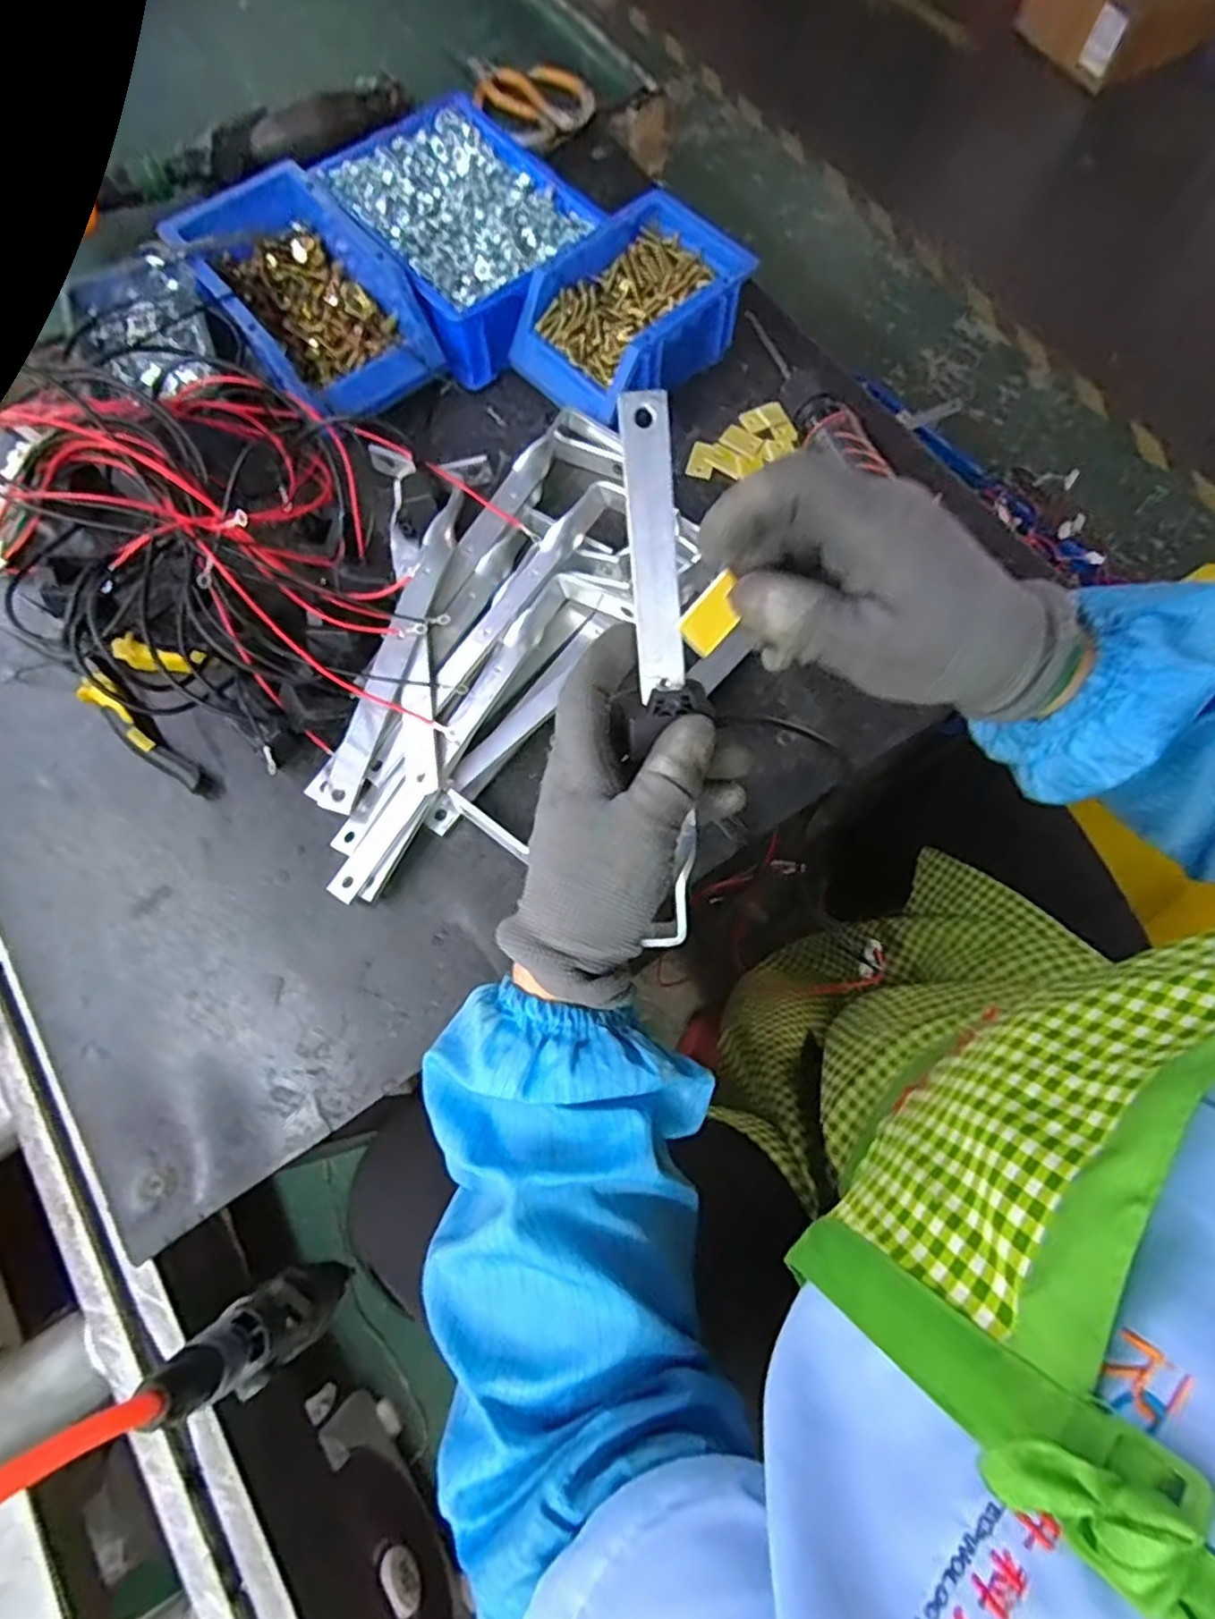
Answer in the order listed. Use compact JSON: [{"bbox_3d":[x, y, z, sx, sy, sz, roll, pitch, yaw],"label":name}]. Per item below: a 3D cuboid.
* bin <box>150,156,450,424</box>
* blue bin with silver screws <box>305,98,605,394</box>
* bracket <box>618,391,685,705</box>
[{"bbox_3d":[-0.216,-0.371,0.527,0.120,0.076,0.187,-36,75,-11],"label":"bin"},{"bbox_3d":[-0.110,-0.447,0.555,0.153,0.061,0.203,-35,75,-11],"label":"blue bin with silver screws"},{"bbox_3d":[0.020,-0.114,0.313,0.021,0.008,0.120,-6,106,0],"label":"bracket"}]

